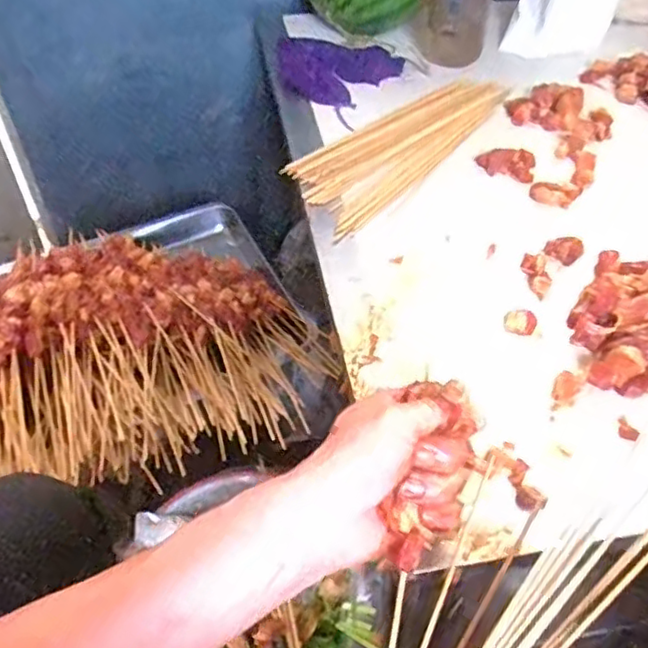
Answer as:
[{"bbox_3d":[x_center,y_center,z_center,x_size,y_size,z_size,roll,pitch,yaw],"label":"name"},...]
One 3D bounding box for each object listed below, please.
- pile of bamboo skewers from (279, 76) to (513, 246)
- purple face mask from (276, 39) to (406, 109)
[{"bbox_3d":[0.082,-0.201,0.696,0.114,0.016,0.313,31,54,27],"label":"pile of bamboo skewers"},{"bbox_3d":[0.008,-0.323,0.803,0.146,0.024,0.140,0,46,0],"label":"purple face mask"}]

